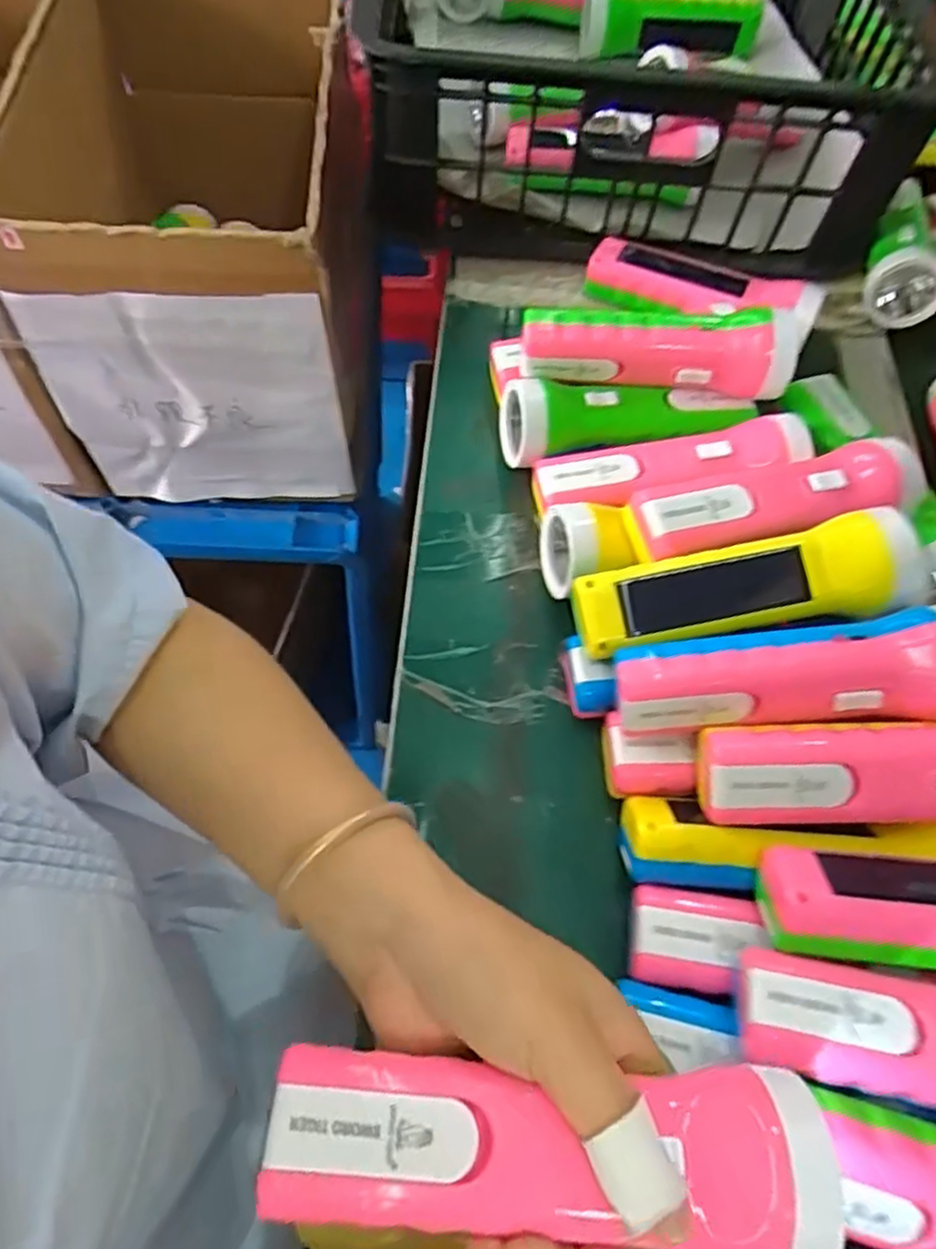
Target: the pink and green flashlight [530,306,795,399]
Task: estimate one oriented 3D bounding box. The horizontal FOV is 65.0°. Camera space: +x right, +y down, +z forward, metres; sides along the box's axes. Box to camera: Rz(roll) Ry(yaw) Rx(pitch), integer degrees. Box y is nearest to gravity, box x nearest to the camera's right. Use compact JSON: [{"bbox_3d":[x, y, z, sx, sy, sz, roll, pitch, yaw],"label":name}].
[{"bbox_3d":[0.119,-0.169,0.450,0.171,0.046,0.043,4,63,-3],"label":"pink and green flashlight"}]

